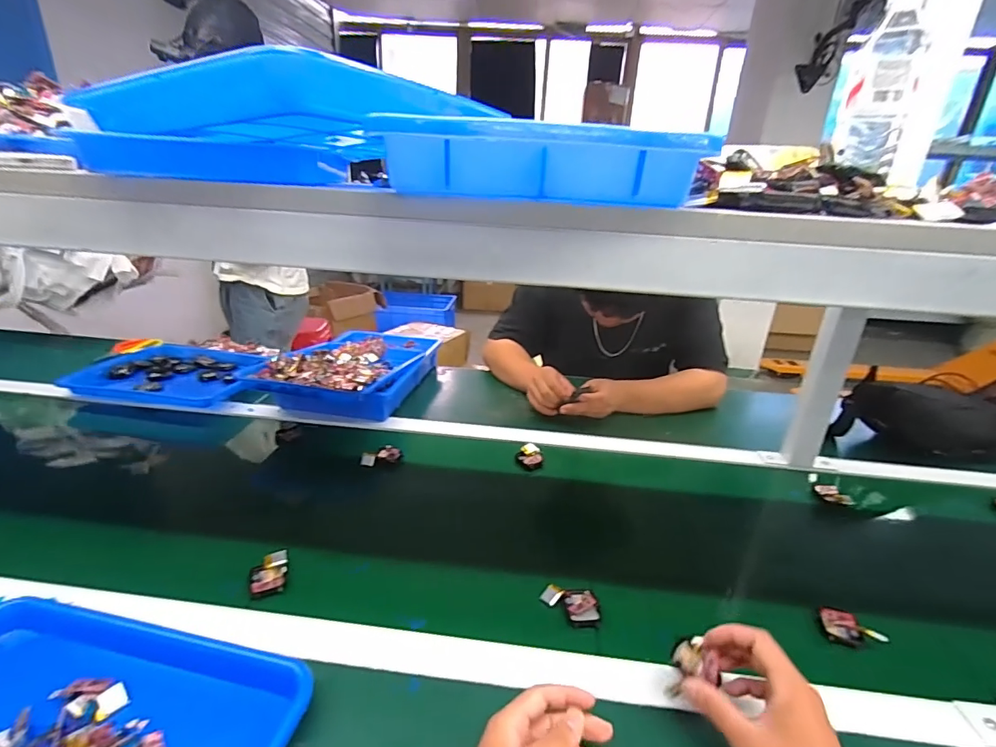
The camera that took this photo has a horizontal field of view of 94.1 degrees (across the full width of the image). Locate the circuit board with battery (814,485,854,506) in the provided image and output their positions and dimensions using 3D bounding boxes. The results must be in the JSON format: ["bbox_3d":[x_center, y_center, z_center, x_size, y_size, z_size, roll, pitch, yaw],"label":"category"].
[{"bbox_3d":[0.528,0.190,0.730,0.030,0.016,0.053,-17,30,-39],"label":"circuit board with battery"}]

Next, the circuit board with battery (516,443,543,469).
[{"bbox_3d":[0.053,0.141,0.785,0.040,0.009,0.056,-12,36,-2],"label":"circuit board with battery"}]

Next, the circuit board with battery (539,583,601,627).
[{"bbox_3d":[0.080,0.257,0.513,0.064,0.011,0.047,6,23,8],"label":"circuit board with battery"}]

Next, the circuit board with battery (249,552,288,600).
[{"bbox_3d":[-0.260,0.227,0.526,0.038,0.014,0.050,-7,25,-21],"label":"circuit board with battery"}]

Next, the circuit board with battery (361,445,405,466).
[{"bbox_3d":[-0.190,0.135,0.768,0.065,0.016,0.045,1,23,-3],"label":"circuit board with battery"}]

